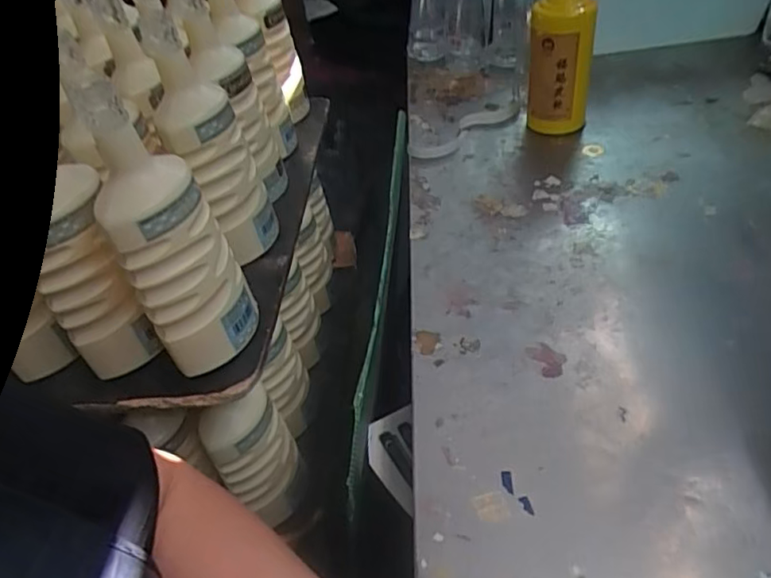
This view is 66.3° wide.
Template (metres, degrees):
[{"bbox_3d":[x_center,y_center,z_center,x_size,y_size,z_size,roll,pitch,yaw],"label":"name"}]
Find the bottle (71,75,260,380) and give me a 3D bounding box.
[{"bbox_3d":[-0.167,-0.039,0.466,0.068,0.241,0.066,-8,41,-1],"label":"bottle"}]

